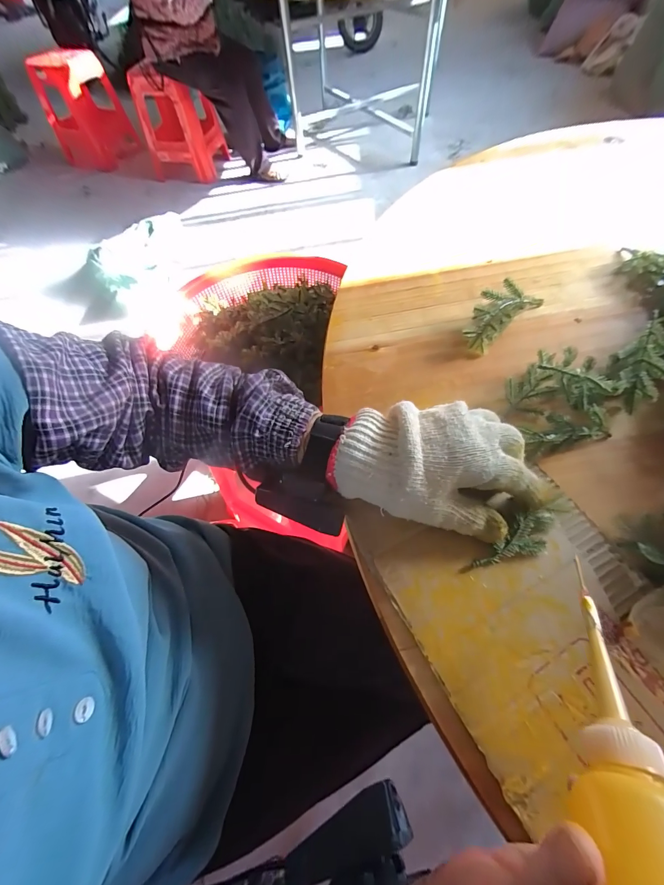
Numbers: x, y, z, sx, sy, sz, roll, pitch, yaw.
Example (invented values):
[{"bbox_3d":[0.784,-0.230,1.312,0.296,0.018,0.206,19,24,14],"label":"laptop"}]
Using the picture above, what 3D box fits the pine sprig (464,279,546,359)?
[{"bbox_3d":[0.185,-0.144,0.391,0.109,0.035,0.045,-38,66,-18],"label":"pine sprig"}]

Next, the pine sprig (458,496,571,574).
[{"bbox_3d":[0.149,0.073,0.270,0.109,0.017,0.028,-29,63,-13],"label":"pine sprig"}]

